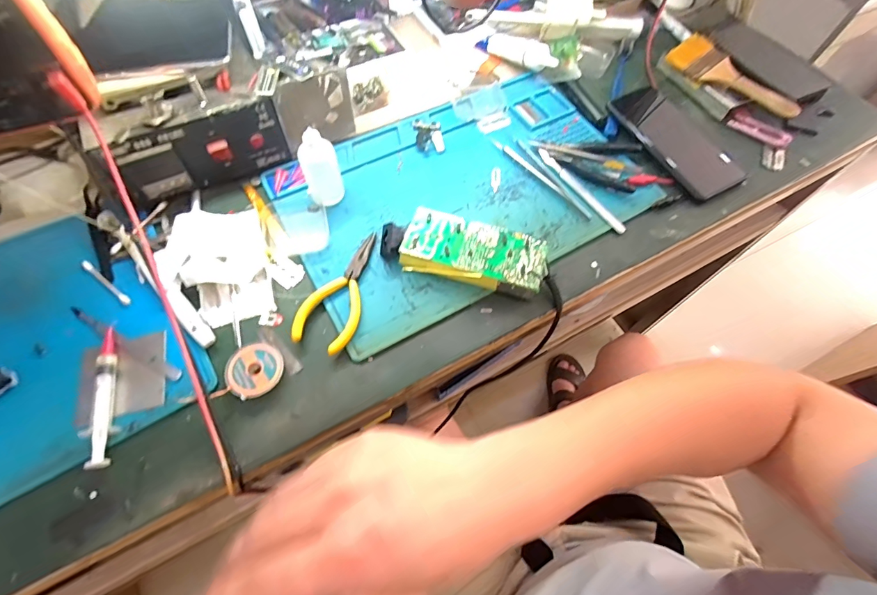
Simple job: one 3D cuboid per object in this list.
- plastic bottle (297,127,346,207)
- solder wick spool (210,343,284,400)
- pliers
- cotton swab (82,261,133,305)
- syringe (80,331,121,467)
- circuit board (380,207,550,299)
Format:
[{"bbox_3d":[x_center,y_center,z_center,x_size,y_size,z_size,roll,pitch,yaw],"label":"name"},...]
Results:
[{"bbox_3d":[-0.117,-0.126,0.409,0.035,0.076,0.031,-2,65,-4],"label":"plastic bottle"},{"bbox_3d":[-0.155,0.061,0.345,0.046,0.013,0.046,1,64,-3],"label":"solder wick spool"},{"bbox_3d":[-0.087,-0.009,0.385,0.053,0.012,0.124,21,65,6],"label":"pliers"},{"bbox_3d":[-0.311,-0.014,0.385,0.072,0.004,0.007,35,67,12],"label":"cotton swab"},{"bbox_3d":[-0.270,0.078,0.332,0.017,0.016,0.115,-15,66,-10],"label":"syringe"},{"bbox_3d":[0.024,-0.045,0.401,0.157,0.030,0.063,17,65,5],"label":"circuit board"}]

